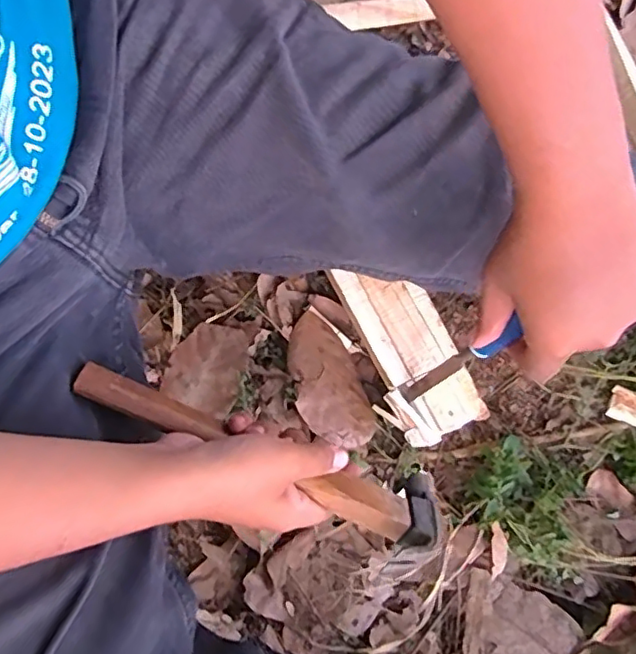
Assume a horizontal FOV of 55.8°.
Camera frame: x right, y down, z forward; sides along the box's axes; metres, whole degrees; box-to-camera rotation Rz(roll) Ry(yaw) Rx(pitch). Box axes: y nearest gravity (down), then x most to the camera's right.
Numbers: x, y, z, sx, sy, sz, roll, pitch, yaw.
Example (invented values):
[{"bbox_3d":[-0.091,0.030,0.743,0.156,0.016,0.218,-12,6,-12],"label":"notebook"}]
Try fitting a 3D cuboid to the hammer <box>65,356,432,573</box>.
[{"bbox_3d":[-0.036,0.095,0.421,0.276,0.029,0.080,24,37,-14],"label":"hammer"}]

